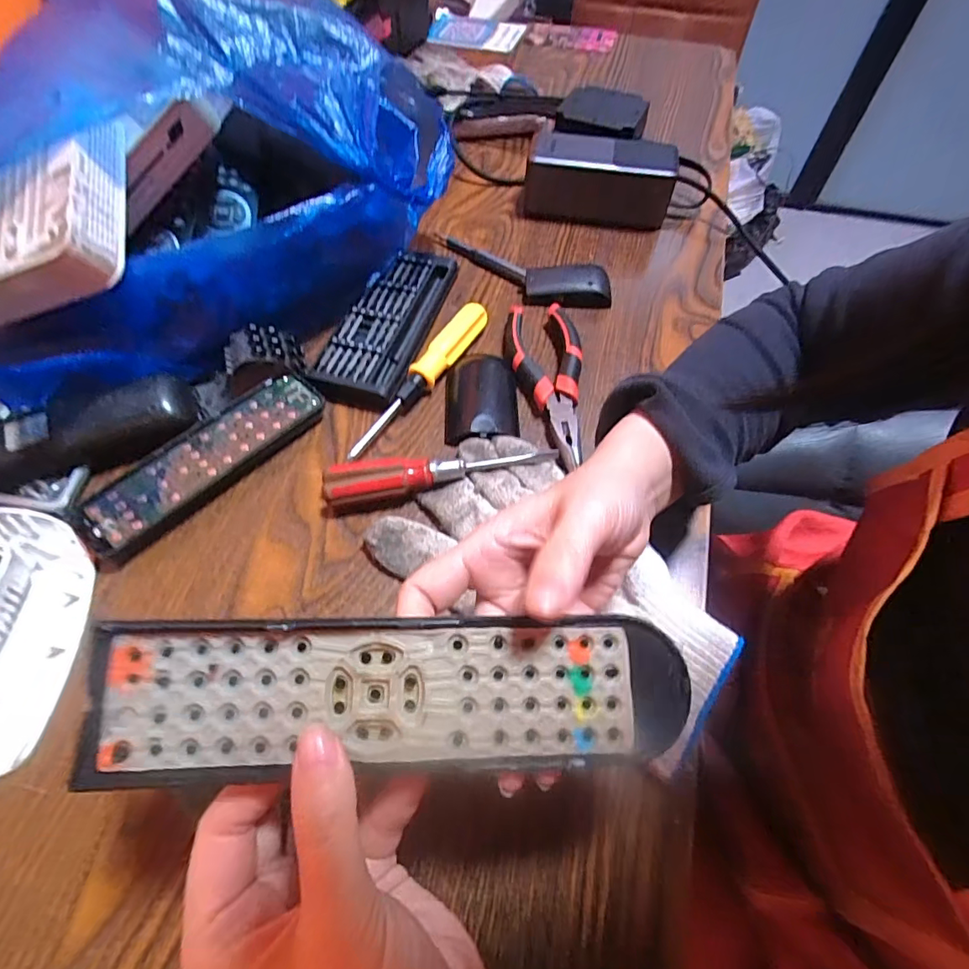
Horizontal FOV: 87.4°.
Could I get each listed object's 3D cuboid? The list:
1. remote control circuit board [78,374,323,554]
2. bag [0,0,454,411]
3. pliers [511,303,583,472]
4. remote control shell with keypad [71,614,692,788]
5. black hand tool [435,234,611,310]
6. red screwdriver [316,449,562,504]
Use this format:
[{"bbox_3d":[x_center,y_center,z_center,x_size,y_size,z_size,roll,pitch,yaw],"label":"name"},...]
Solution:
[{"bbox_3d":[-0.172,-0.017,0.319,0.041,0.017,0.149,38,65,20],"label":"remote control circuit board"},{"bbox_3d":[-0.205,-0.210,0.350,0.362,0.149,0.230,-30,63,-17],"label":"bag"},{"bbox_3d":[0.044,-0.073,0.351,0.047,0.021,0.140,1,58,1],"label":"pliers"},{"bbox_3d":[-0.027,0.069,0.168,0.190,0.015,0.045,1,58,-6],"label":"remote control shell with keypad"},{"bbox_3d":[0.027,-0.178,0.425,0.159,0.018,0.047,19,60,11],"label":"black hand tool"},{"bbox_3d":[-0.026,-0.007,0.311,0.139,0.022,0.020,-9,59,-6],"label":"red screwdriver"}]

